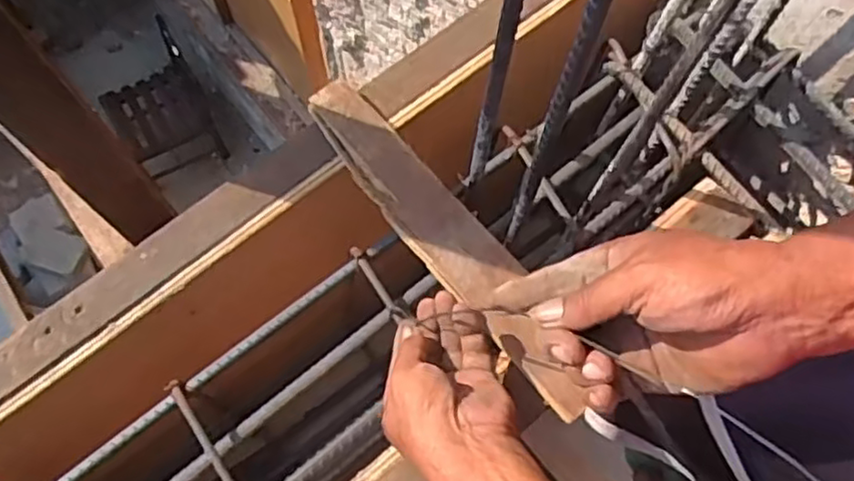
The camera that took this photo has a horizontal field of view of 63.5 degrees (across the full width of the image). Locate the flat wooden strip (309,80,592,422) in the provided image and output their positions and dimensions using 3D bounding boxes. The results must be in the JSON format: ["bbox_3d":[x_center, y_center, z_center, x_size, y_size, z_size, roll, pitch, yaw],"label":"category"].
[{"bbox_3d":[0.018,-0.002,0.549,0.056,0.014,0.321,-35,76,-13],"label":"flat wooden strip"}]

